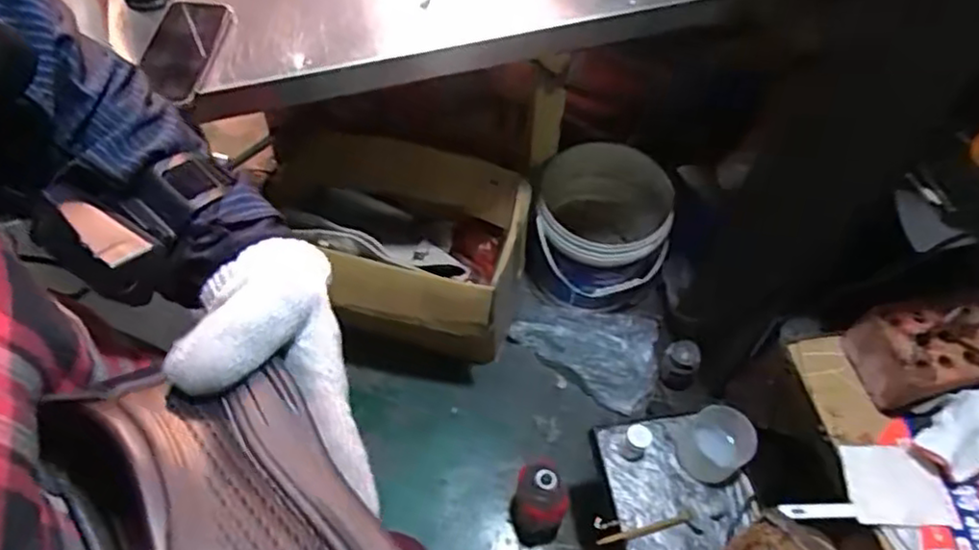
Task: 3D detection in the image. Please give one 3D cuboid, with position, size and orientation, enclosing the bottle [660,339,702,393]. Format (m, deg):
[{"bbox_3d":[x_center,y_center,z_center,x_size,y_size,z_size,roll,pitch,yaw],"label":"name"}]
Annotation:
[{"bbox_3d":[0.360,0.171,1.270,0.072,0.104,0.065,28,62,16],"label":"bottle"}]

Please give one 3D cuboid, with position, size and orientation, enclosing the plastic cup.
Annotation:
[{"bbox_3d":[0.332,0.249,0.987,0.089,0.065,0.091,1,58,-1],"label":"plastic cup"}]

